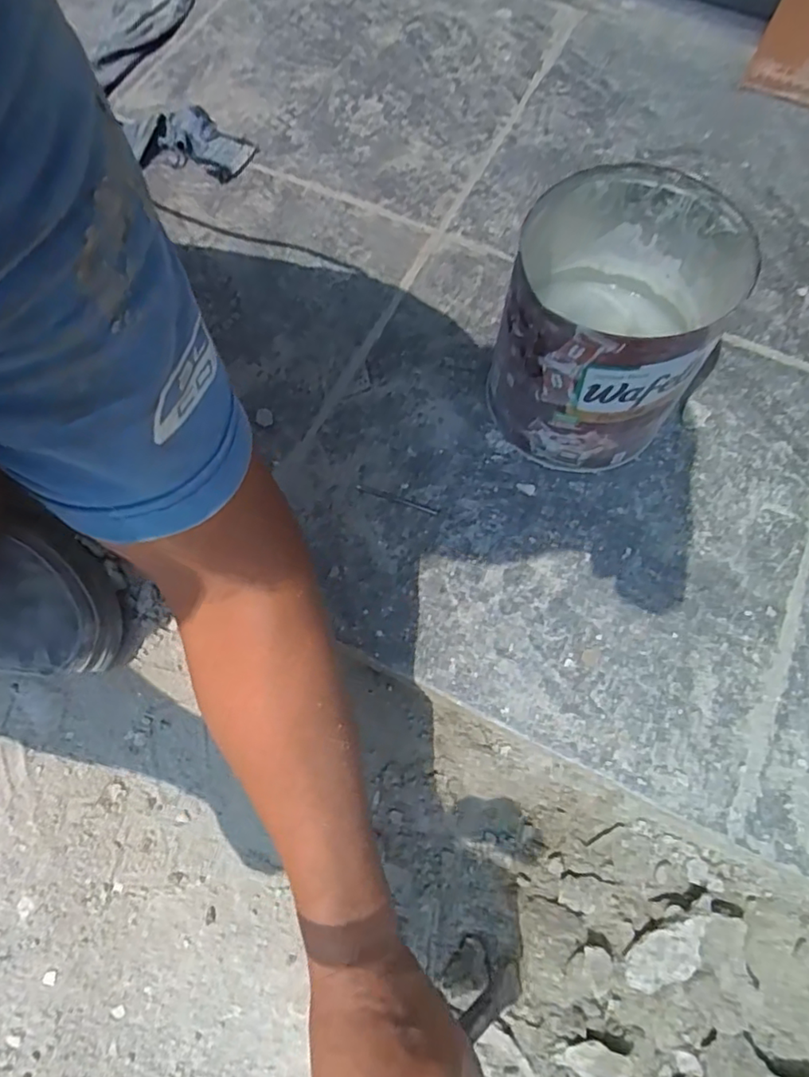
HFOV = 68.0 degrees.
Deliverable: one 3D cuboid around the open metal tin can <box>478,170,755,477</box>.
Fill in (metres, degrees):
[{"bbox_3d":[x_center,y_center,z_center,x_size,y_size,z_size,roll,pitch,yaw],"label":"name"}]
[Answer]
[{"bbox_3d":[0.144,-0.152,0.443,0.137,0.156,0.153,30,72,11],"label":"open metal tin can"}]

